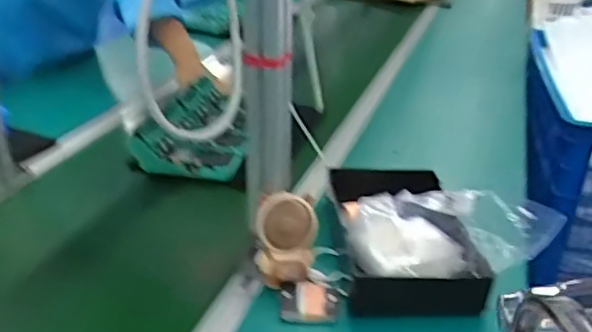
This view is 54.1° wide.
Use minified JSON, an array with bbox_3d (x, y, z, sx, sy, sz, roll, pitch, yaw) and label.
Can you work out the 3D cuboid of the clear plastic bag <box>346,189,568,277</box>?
[{"bbox_3d":[0.186,0.081,0.710,0.227,0.085,0.137,-4,26,0],"label":"clear plastic bag"}]

